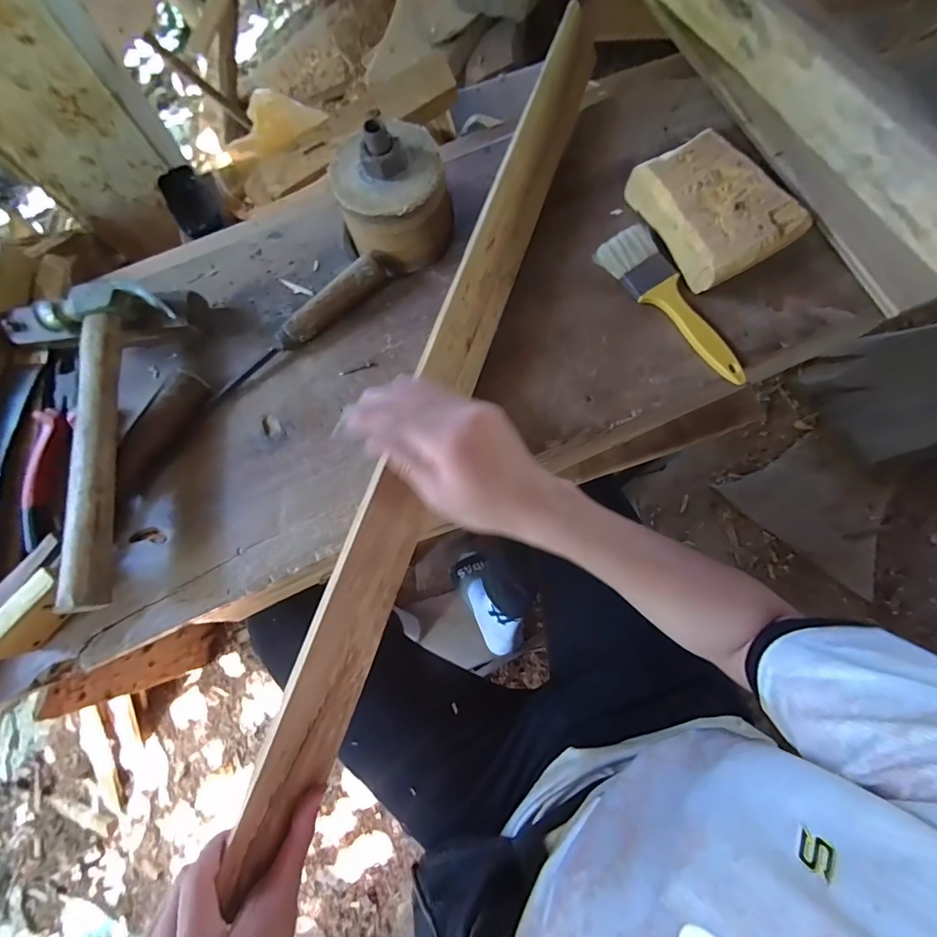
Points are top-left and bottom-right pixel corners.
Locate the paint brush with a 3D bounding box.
[{"bbox_3d":[0.187,-0.148,0.392,0.048,0.012,0.175,-31,77,-6],"label":"paint brush"}]

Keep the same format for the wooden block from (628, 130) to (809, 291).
[{"bbox_3d":[0.227,-0.238,0.393,0.101,0.034,0.133,-26,77,-5],"label":"wooden block"}]

